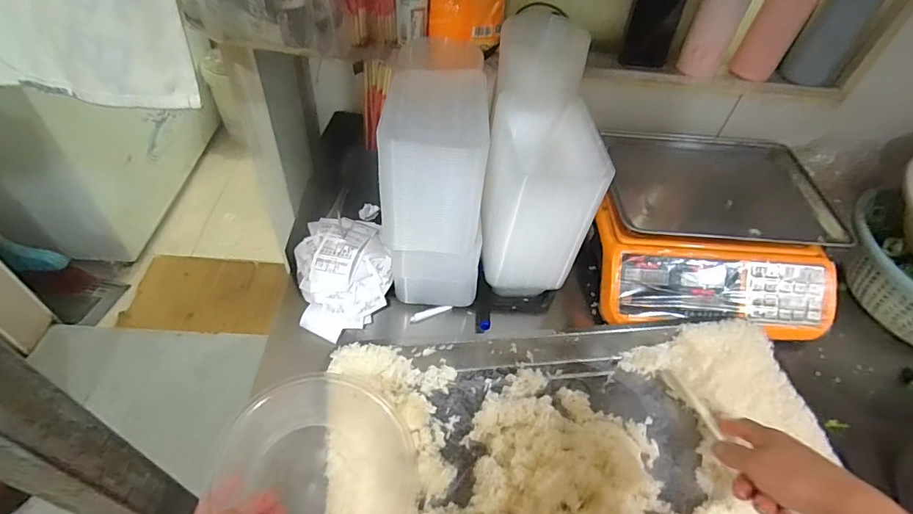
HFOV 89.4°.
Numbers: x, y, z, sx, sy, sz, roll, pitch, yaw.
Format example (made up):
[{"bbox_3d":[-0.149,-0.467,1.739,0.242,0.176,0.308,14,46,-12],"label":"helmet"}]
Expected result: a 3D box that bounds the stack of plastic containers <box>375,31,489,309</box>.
[{"bbox_3d":[-0.027,-0.087,0.618,0.132,0.274,0.166,1,49,-5],"label":"stack of plastic containers"}]

